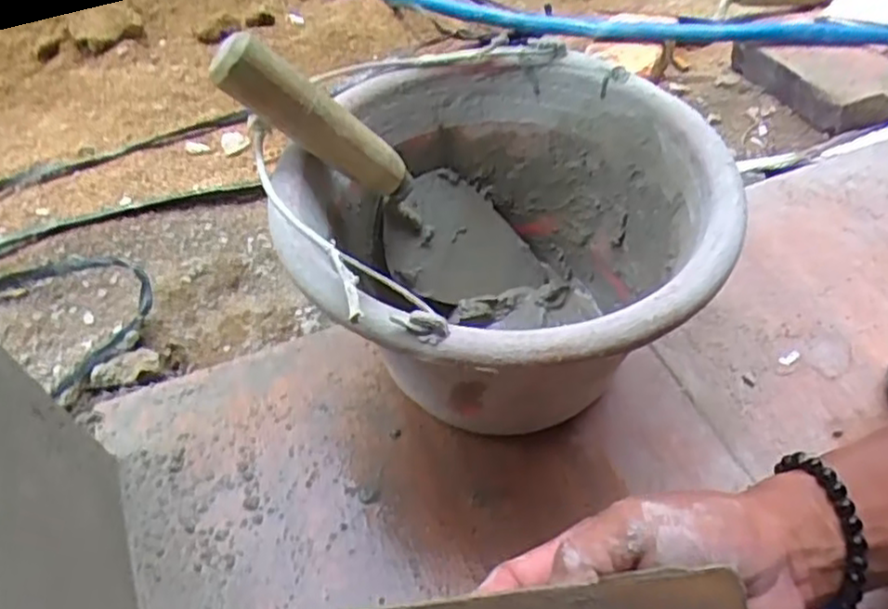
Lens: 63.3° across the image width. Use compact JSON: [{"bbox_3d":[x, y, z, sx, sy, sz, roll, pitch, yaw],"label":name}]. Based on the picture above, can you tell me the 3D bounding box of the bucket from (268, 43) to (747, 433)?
[{"bbox_3d":[0.029,-0.016,0.447,0.232,0.180,0.230,-1,52,2],"label":"bucket"}]

